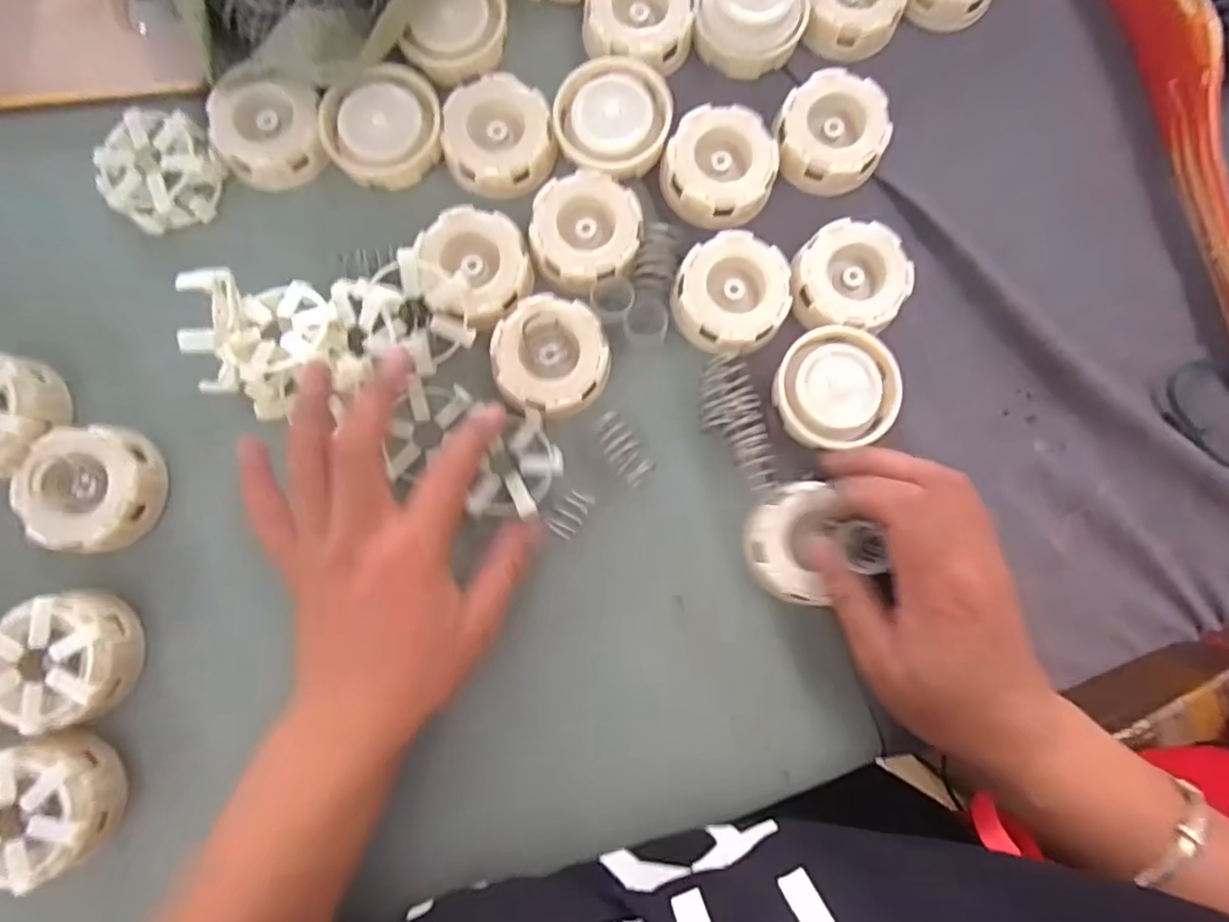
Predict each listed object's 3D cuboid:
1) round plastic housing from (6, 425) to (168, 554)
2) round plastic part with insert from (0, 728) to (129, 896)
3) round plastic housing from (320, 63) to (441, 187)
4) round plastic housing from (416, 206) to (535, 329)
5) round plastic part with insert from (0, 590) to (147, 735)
[{"bbox_3d":[-0.268,0.014,0.308,0.058,0.025,0.061,0,83,-3],"label":"round plastic housing"},{"bbox_3d":[-0.271,0.165,0.288,0.056,0.032,0.061,0,83,-3],"label":"round plastic part with insert"},{"bbox_3d":[-0.123,-0.180,0.324,0.062,0.021,0.052,-28,85,-6],"label":"round plastic housing"},{"bbox_3d":[-0.073,-0.104,0.319,0.055,0.017,0.060,0,83,-3],"label":"round plastic housing"},{"bbox_3d":[-0.270,0.096,0.293,0.055,0.024,0.061,3,83,-3],"label":"round plastic part with insert"}]

